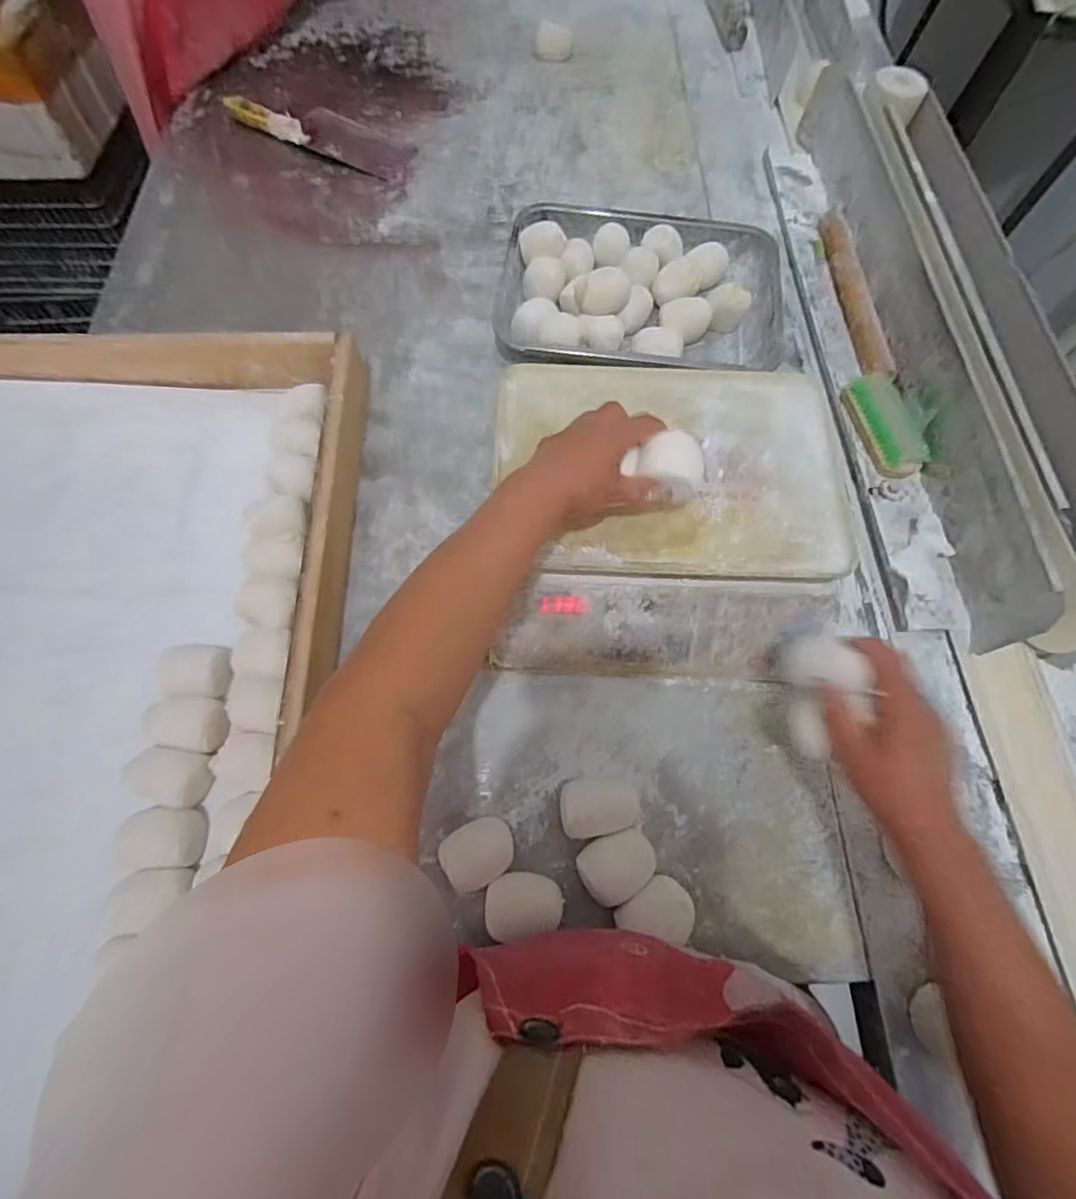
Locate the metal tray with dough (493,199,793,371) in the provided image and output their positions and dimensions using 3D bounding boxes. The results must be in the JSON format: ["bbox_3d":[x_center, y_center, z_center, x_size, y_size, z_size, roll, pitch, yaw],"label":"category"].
[{"bbox_3d":[0.134,-0.415,0.718,0.351,0.063,0.268,5,69,1],"label":"metal tray with dough"}]

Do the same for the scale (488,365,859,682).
[{"bbox_3d":[0.124,-0.083,0.565,0.330,0.103,0.307,3,69,0],"label":"scale"}]

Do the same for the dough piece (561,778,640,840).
[{"bbox_3d":[0.057,0.187,0.499,0.071,0.034,0.048,-2,69,-2],"label":"dough piece"}]

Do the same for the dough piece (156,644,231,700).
[{"bbox_3d":[-0.322,0.068,0.512,0.059,0.028,0.046,-6,69,-4],"label":"dough piece"}]

